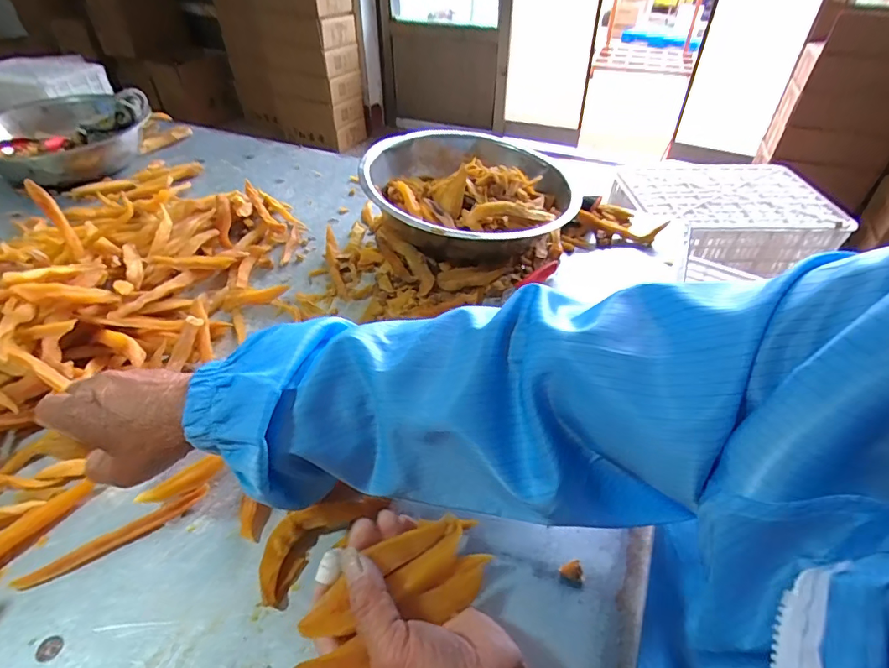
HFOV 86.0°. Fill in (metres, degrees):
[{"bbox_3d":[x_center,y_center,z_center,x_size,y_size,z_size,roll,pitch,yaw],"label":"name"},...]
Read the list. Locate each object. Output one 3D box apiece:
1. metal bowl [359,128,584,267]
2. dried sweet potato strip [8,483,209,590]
[{"bbox_3d":[0.027,-0.190,0.687,0.269,0.099,0.300,8,43,8],"label":"metal bowl"},{"bbox_3d":[-0.254,0.158,0.371,0.135,0.007,0.015,-23,47,-24],"label":"dried sweet potato strip"}]

